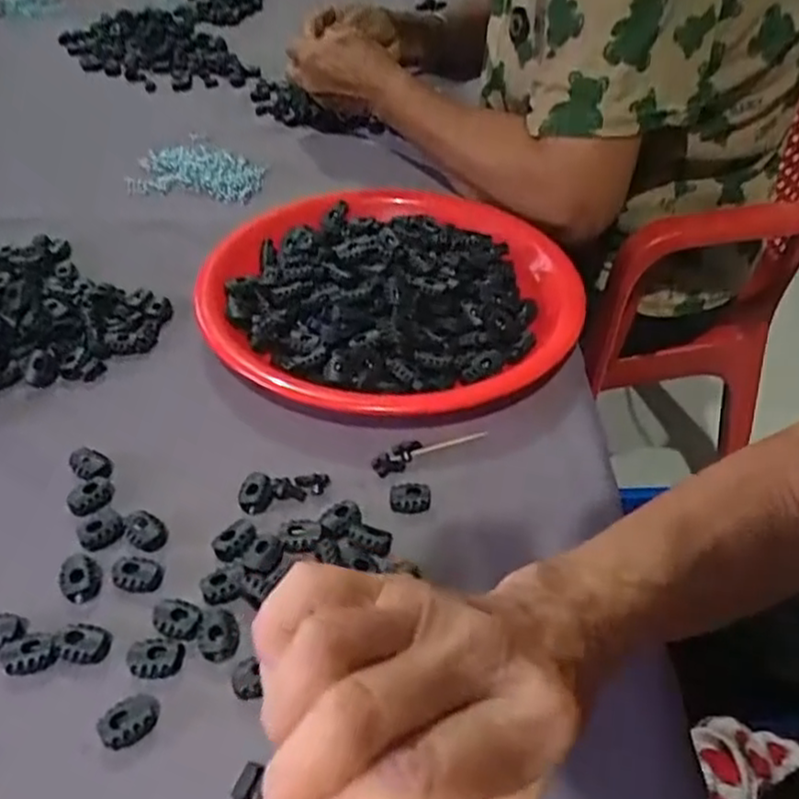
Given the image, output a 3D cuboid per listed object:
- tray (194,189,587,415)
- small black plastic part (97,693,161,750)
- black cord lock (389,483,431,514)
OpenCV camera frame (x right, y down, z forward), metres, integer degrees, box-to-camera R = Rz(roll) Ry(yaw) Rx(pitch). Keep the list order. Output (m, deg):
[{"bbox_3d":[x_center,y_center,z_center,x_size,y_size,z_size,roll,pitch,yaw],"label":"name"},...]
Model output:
[{"bbox_3d":[-0.003,-0.080,0.515,0.246,0.037,0.256,8,43,6],"label":"tray"},{"bbox_3d":[-0.110,0.130,0.299,0.024,0.006,0.019,-32,53,-31],"label":"small black plastic part"},{"bbox_3d":[0.006,0.052,0.389,0.021,0.006,0.017,8,43,6],"label":"black cord lock"}]

